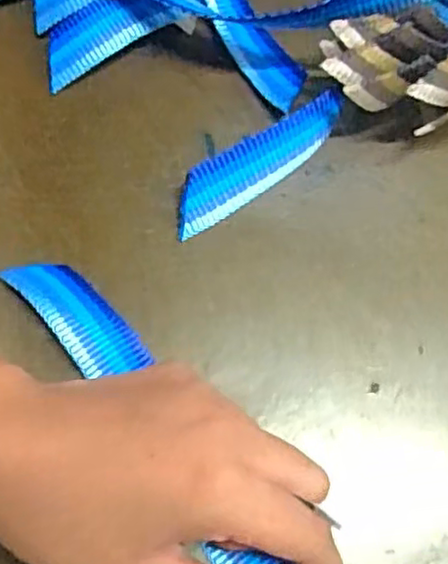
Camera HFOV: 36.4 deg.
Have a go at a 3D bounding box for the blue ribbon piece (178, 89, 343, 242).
[{"bbox_3d":[0.015,-0.052,0.290,0.087,0.024,0.017,-34,76,-12],"label":"blue ribbon piece"}]

